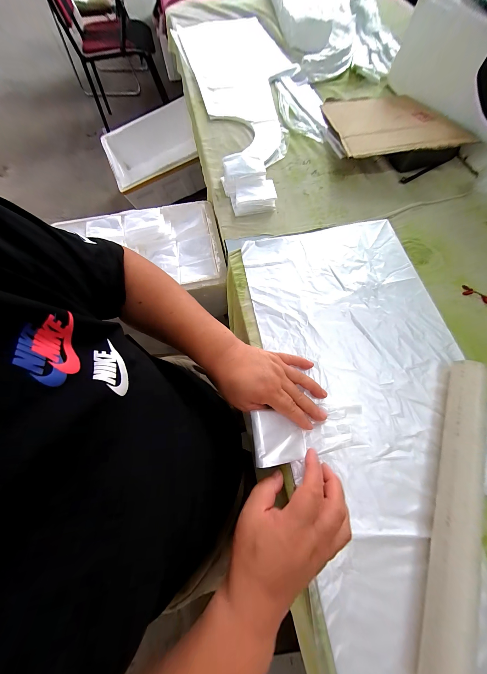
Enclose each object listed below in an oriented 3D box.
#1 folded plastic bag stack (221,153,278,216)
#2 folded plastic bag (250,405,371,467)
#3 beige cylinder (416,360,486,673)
[{"bbox_3d":[0.011,-0.335,0.470,0.096,0.050,0.136,-15,69,-4],"label":"folded plastic bag stack"},{"bbox_3d":[0.088,0.129,0.291,0.156,0.027,0.061,0,68,-14],"label":"folded plastic bag"},{"bbox_3d":[0.246,0.193,0.254,0.032,0.046,0.352,21,71,9],"label":"beige cylinder"}]

